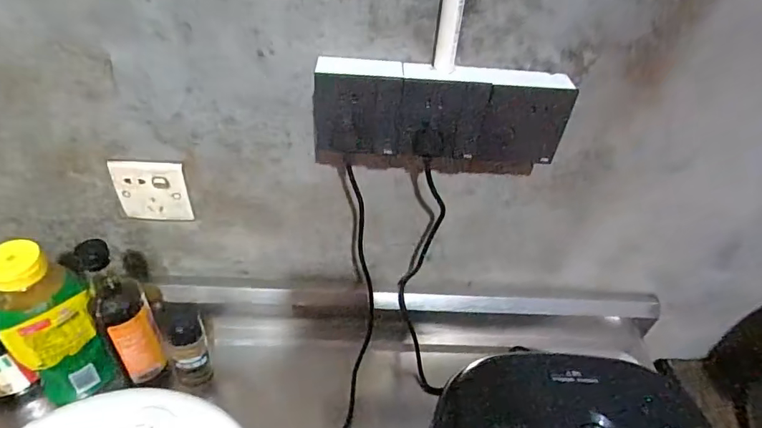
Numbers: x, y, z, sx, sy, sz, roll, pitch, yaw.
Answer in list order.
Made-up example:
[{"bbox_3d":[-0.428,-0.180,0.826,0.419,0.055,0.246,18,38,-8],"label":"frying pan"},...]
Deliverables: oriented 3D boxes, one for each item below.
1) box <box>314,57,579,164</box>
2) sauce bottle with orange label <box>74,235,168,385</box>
[{"bbox_3d":[0.061,-0.106,0.504,0.254,0.088,0.039,2,43,-3],"label":"box"},{"bbox_3d":[-0.312,0.124,0.587,0.055,0.223,0.047,-23,49,-27],"label":"sauce bottle with orange label"}]

